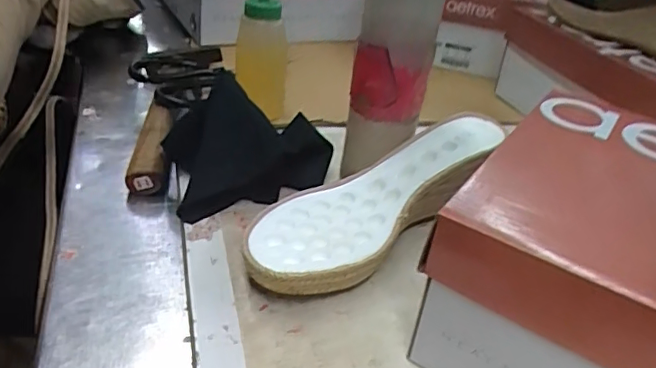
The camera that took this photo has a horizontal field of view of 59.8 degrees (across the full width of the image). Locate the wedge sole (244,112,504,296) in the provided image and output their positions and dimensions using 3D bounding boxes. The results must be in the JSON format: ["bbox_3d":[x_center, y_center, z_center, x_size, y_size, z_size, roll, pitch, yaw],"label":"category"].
[{"bbox_3d":[0.039,0.009,0.418,0.234,0.064,0.085,-20,42,-35],"label":"wedge sole"}]

